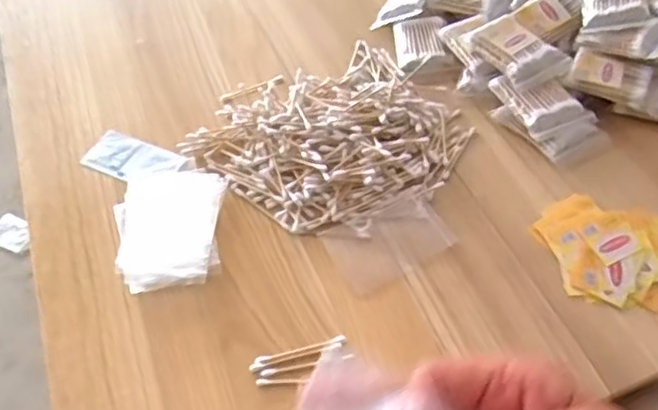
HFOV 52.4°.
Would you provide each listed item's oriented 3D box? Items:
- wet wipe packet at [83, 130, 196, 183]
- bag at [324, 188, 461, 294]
[{"bbox_3d":[-0.191,-0.043,0.666,0.108,0.004,0.052,21,57,19],"label":"wet wipe packet"},{"bbox_3d":[0.053,0.030,0.585,0.102,0.007,0.069,-25,55,-14],"label":"bag"}]

